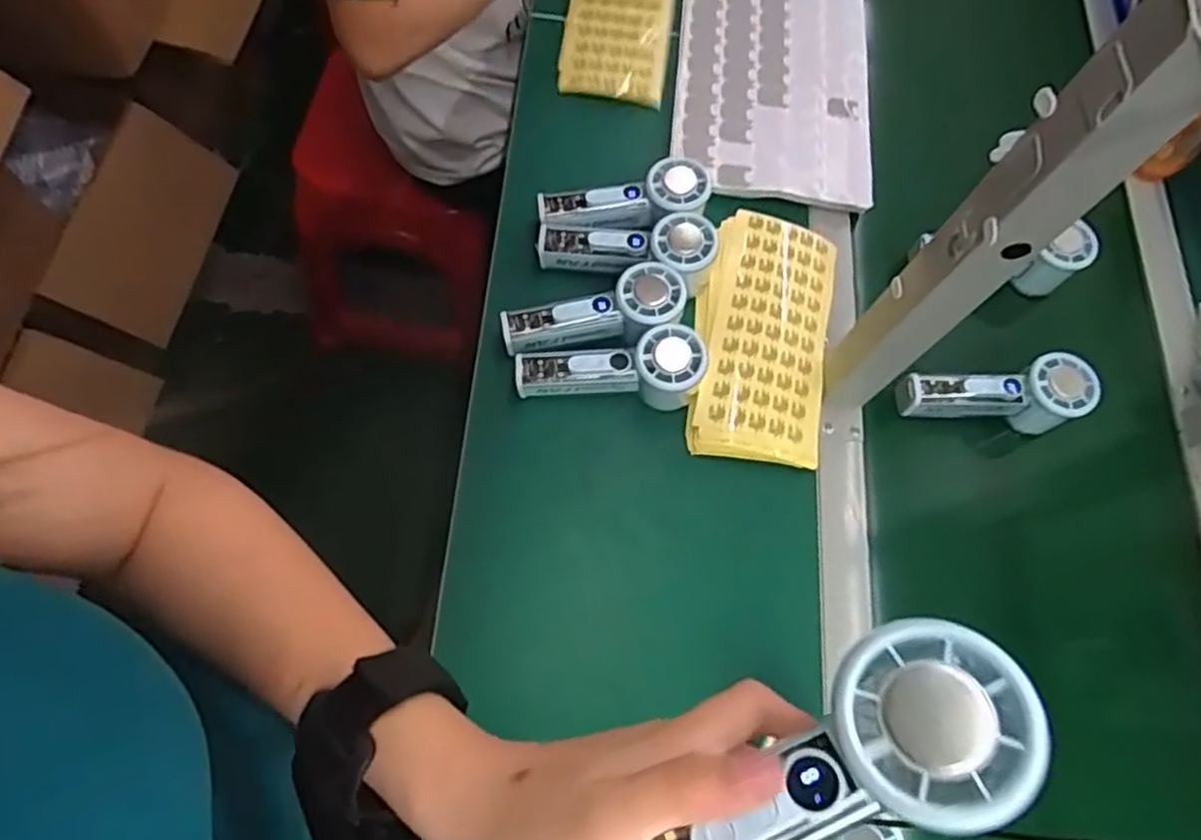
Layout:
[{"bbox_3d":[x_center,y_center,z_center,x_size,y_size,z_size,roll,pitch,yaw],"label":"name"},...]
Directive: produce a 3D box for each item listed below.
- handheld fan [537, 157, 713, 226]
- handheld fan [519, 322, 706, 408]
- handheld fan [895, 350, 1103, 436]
[{"bbox_3d":[0.021,-0.189,0.657,0.150,0.054,0.059,-11,71,-11],"label":"handheld fan"},{"bbox_3d":[0.007,-0.039,0.601,0.151,0.048,0.059,-4,70,-8],"label":"handheld fan"},{"bbox_3d":[0.340,-0.017,0.635,0.154,0.060,0.054,-5,70,-9],"label":"handheld fan"}]

